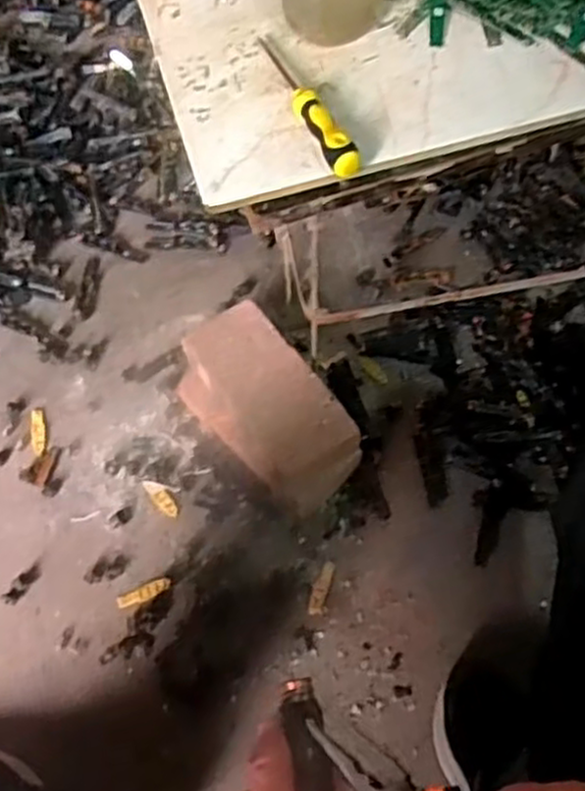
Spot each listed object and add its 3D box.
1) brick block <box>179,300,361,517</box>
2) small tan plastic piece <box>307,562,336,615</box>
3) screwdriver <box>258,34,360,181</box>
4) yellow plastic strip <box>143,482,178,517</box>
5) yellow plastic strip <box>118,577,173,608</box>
[{"bbox_3d":[-0.029,0.020,0.900,0.123,0.110,0.245,-35,66,-16],"label":"brick block"},{"bbox_3d":[0.033,0.214,0.843,0.021,0.004,0.059,10,63,8],"label":"small tan plastic piece"},{"bbox_3d":[0.007,-0.216,0.545,0.018,0.028,0.154,-24,63,-10],"label":"screwdriver"},{"bbox_3d":[-0.156,0.122,0.905,0.020,0.004,0.055,-35,71,-16],"label":"yellow plastic strip"},{"bbox_3d":[-0.167,0.223,0.858,0.061,0.004,0.017,-23,68,-12],"label":"yellow plastic strip"}]

